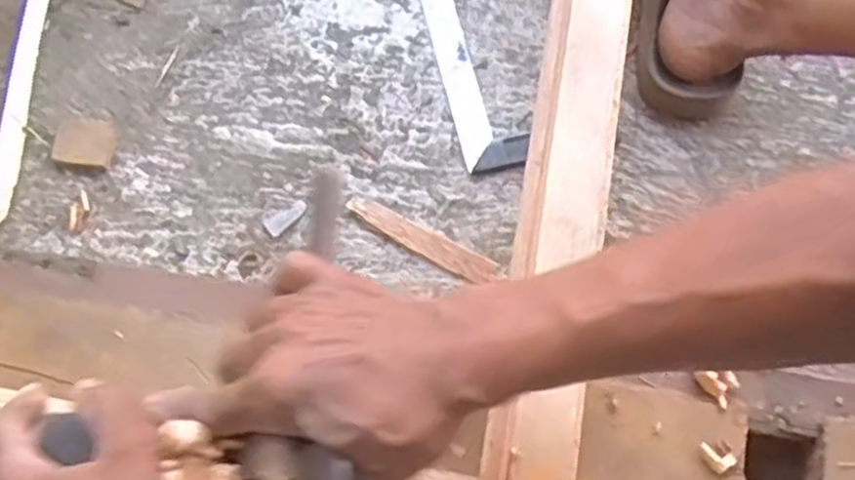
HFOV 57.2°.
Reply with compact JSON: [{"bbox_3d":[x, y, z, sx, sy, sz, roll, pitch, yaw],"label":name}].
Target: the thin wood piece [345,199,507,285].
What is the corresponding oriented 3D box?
[{"bbox_3d":[-0.003,0.000,0.633,0.136,0.009,0.023,28,74,8],"label":"thin wood piece"}]

